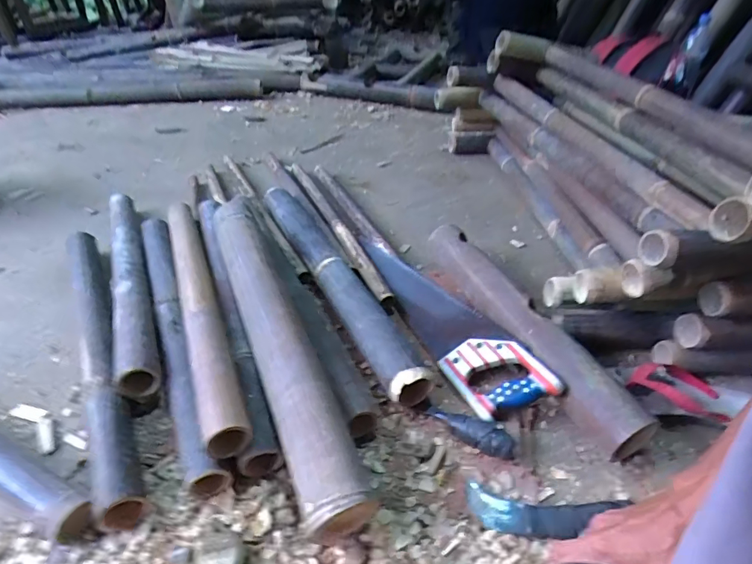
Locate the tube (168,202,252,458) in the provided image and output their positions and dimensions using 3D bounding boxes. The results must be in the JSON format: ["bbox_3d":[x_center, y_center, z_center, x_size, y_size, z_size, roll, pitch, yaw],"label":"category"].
[{"bbox_3d":[-0.299,0.004,0.760,0.055,0.052,0.647,-15,41,-19],"label":"tube"}]

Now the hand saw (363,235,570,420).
[{"bbox_3d":[0.088,0.054,0.780,0.112,0.026,0.474,-40,45,-8],"label":"hand saw"}]

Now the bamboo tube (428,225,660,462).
[{"bbox_3d":[0.227,0.060,0.756,0.075,0.078,0.501,-13,40,-17],"label":"bamboo tube"}]

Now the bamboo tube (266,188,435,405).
[{"bbox_3d":[-0.094,-0.038,0.851,0.057,0.048,0.675,-16,42,-21],"label":"bamboo tube"}]

